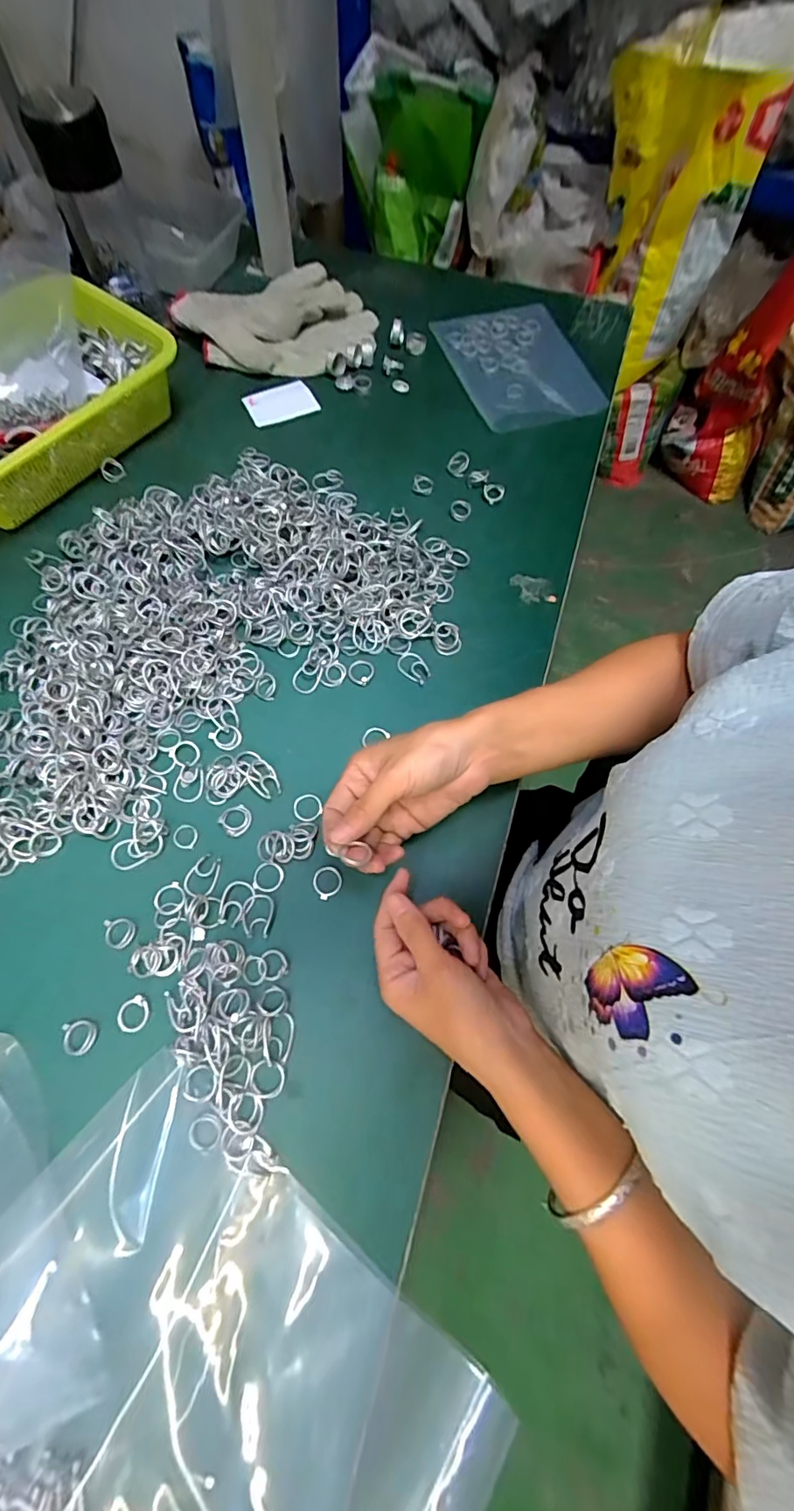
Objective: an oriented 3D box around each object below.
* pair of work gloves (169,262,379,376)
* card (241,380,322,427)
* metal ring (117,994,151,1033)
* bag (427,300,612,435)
[{"bbox_3d":[-0.138,-0.513,0.610,0.209,0.023,0.173,-25,71,-12],"label":"pair of work gloves"},{"bbox_3d":[-0.131,-0.396,0.581,0.071,0.008,0.050,-28,72,-13],"label":"card"},{"bbox_3d":[-0.177,0.174,0.347,0.020,0.004,0.022,1,68,-2],"label":"metal ring"},{"bbox_3d":[0.146,-0.460,0.604,0.152,0.013,0.207,-15,66,-9],"label":"bag"}]

